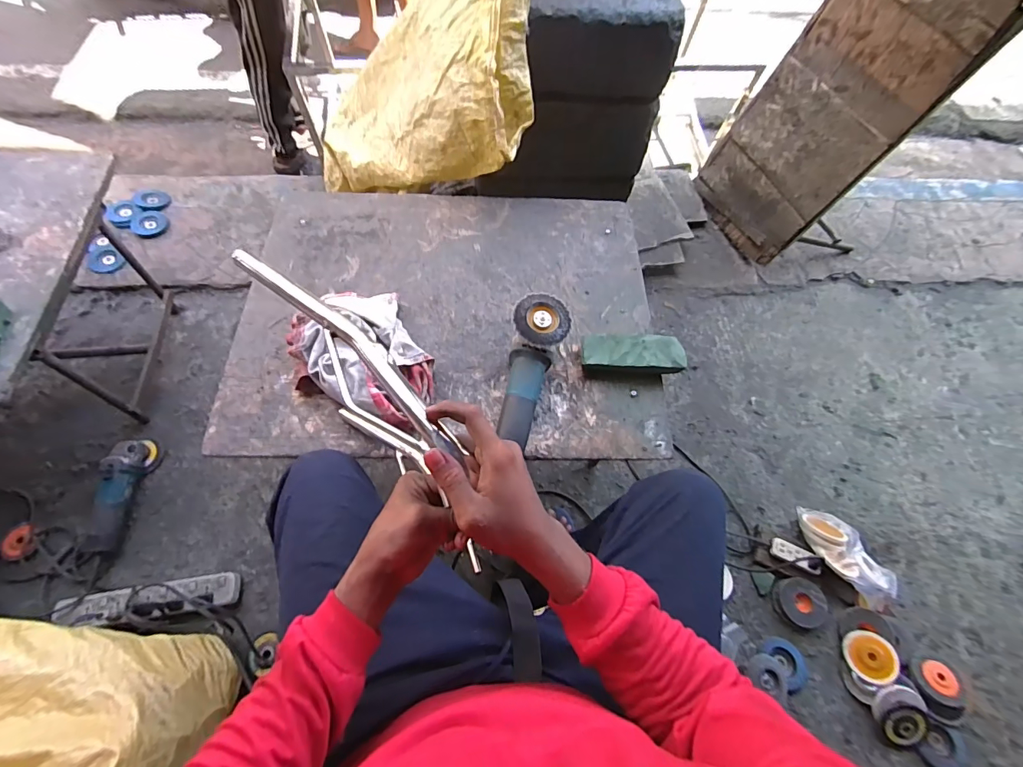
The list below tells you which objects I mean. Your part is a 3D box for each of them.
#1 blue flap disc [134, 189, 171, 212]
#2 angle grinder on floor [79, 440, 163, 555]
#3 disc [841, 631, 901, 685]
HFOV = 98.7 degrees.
[{"bbox_3d":[-1.185,-0.609,1.448,0.118,0.020,0.093,40,69,15],"label":"blue flap disc"},{"bbox_3d":[-0.906,0.250,1.006,0.079,0.085,0.261,1,64,-3],"label":"angle grinder on floor"},{"bbox_3d":[0.776,0.589,0.947,0.104,0.015,0.093,-14,59,9],"label":"disc"}]

